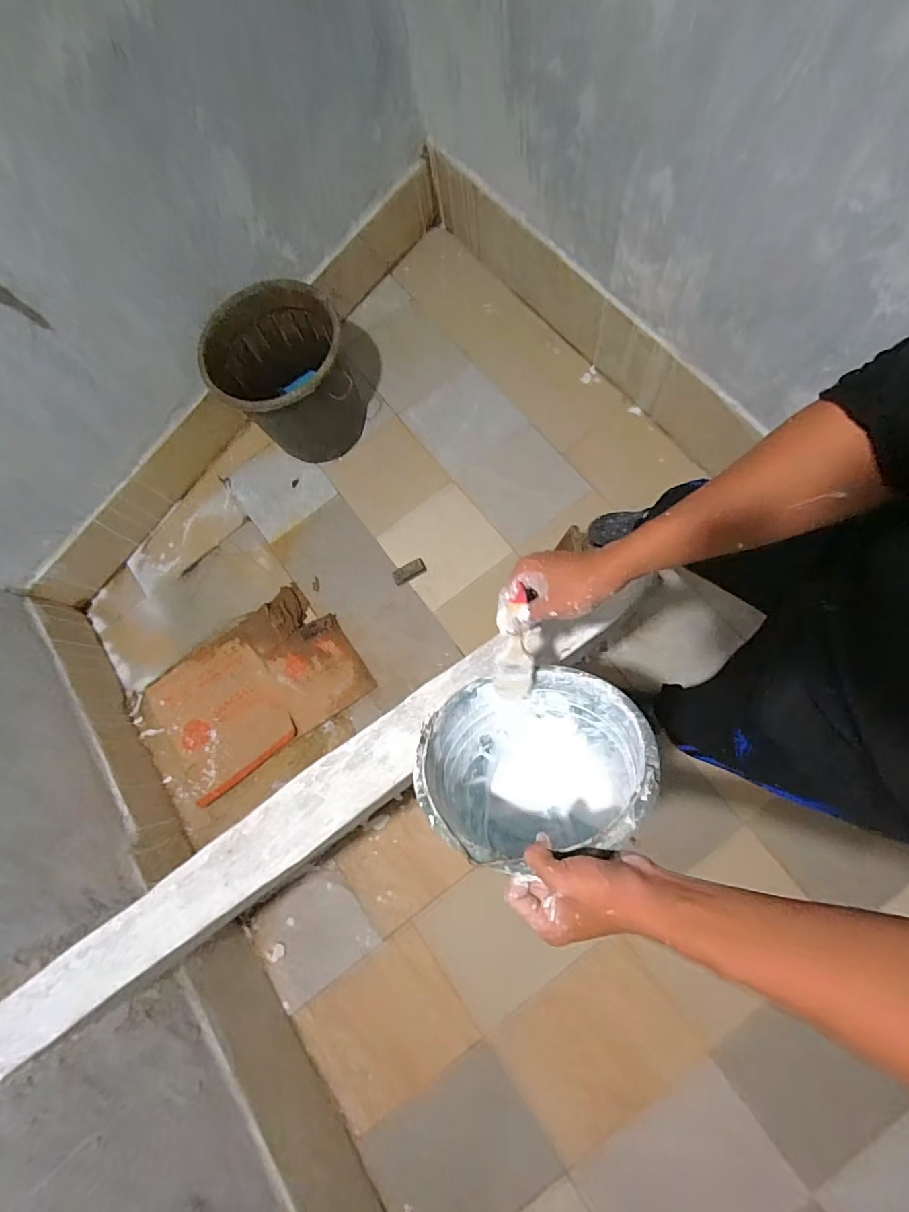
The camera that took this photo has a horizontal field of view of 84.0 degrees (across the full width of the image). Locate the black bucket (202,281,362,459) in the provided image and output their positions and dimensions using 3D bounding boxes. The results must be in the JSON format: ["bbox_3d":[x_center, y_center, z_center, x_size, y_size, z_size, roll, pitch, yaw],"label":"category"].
[{"bbox_3d":[-0.465,-0.622,1.485,0.372,0.385,0.371,-1,70,2],"label":"black bucket"}]

